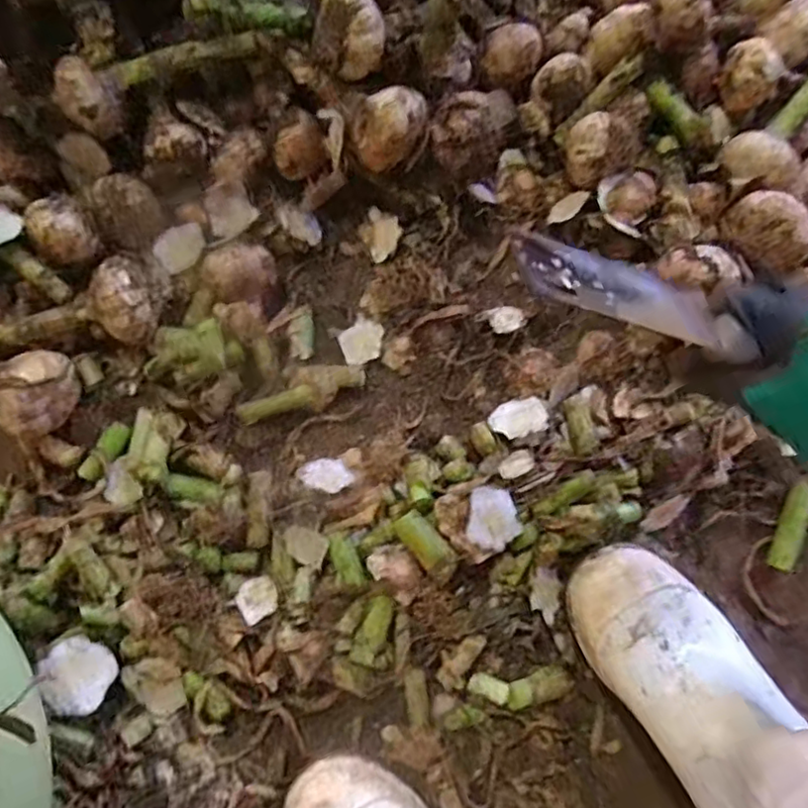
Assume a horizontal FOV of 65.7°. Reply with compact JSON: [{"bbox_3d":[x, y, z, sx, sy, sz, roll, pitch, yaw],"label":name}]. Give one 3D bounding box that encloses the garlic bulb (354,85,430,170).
[{"bbox_3d":[-0.011,-0.212,0.477,0.053,0.037,0.055,0,81,-2],"label":"garlic bulb"}]

